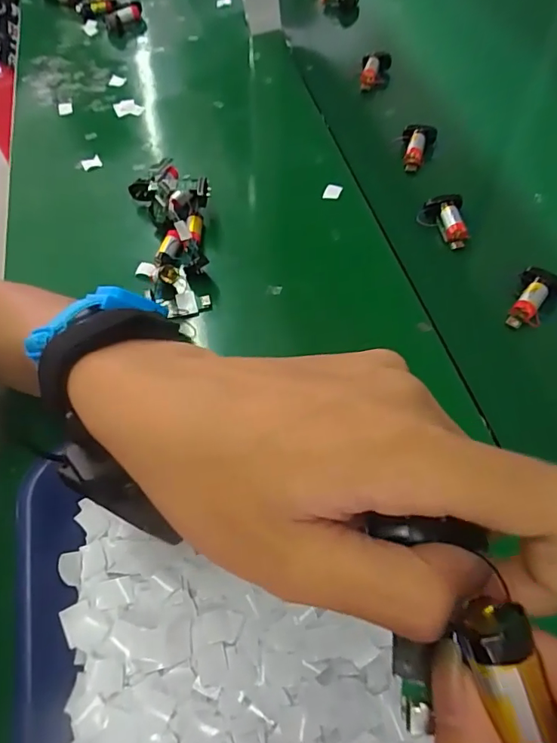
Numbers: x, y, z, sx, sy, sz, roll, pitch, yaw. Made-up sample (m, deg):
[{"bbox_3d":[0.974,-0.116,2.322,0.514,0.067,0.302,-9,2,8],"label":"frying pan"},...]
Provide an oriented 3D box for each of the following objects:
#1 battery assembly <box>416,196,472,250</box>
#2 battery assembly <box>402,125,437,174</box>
[{"bbox_3d":[0.146,-0.131,0.420,0.035,0.024,0.045,-2,61,6],"label":"battery assembly"},{"bbox_3d":[0.137,-0.222,0.472,0.031,0.024,0.047,11,63,13],"label":"battery assembly"}]

